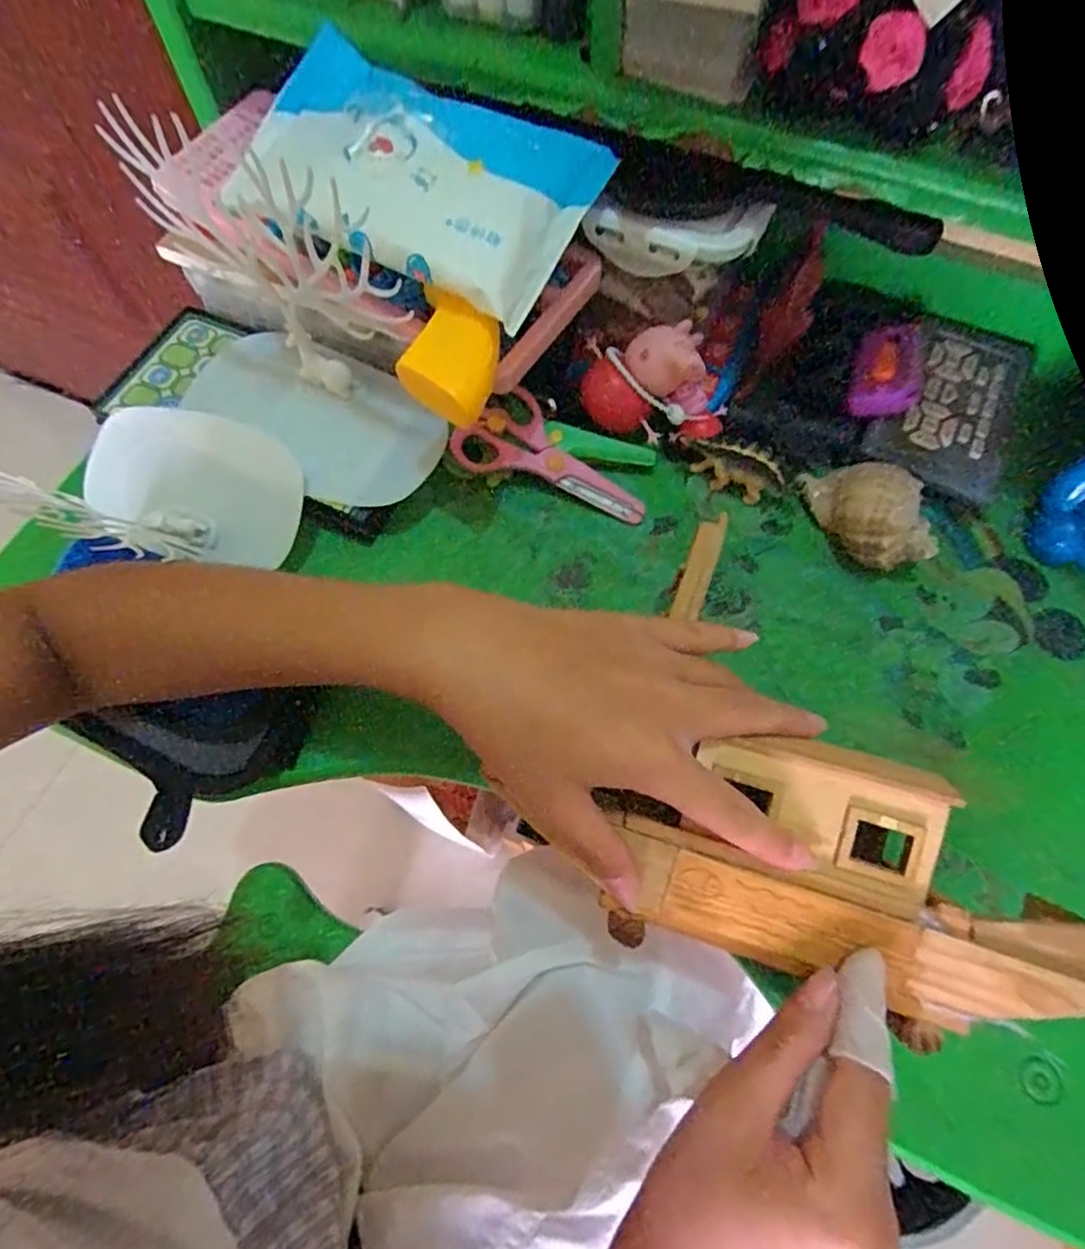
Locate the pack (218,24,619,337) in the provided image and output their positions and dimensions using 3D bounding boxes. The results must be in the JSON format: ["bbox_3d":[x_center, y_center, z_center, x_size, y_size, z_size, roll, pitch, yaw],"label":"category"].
[{"bbox_3d":[-0.068,-0.222,0.311,0.173,0.033,0.114,26,70,10],"label":"pack"}]

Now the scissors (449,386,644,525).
[{"bbox_3d":[0.008,-0.099,0.384,0.120,0.020,0.053,28,70,-3],"label":"scissors"}]

